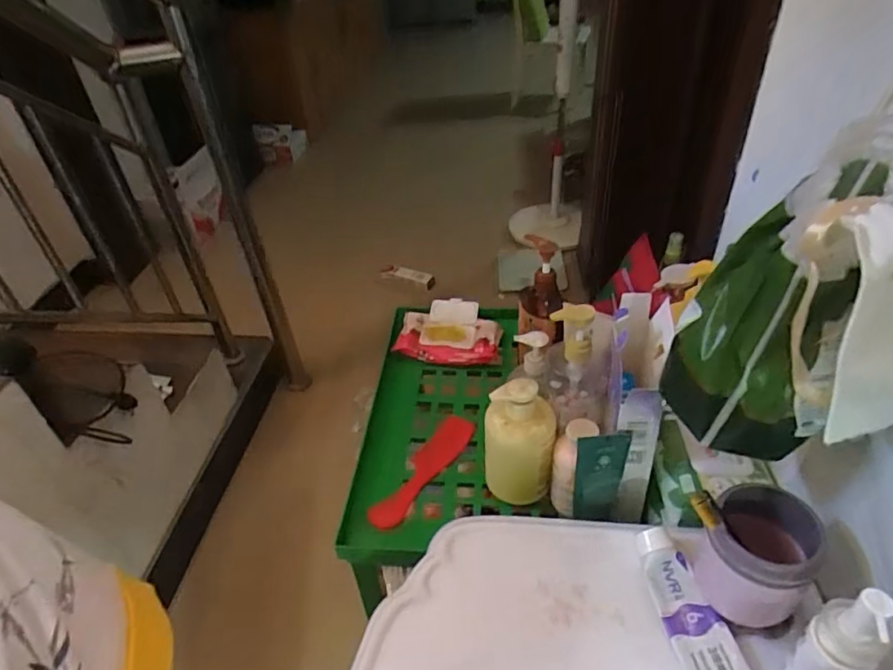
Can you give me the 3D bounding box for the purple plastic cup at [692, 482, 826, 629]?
[{"bbox_3d":[0.267,0.192,0.491,0.087,0.113,0.091,26,49,32],"label":"purple plastic cup"}]

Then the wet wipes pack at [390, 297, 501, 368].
[{"bbox_3d":[0.008,-0.004,1.017,0.178,0.037,0.151,5,40,12],"label":"wet wipes pack"}]

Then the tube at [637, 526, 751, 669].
[{"bbox_3d":[0.227,0.261,0.517,0.052,0.026,0.166,-11,40,-7],"label":"tube"}]

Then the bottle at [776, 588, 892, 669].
[{"bbox_3d":[0.275,0.238,0.410,0.034,0.167,0.038,-26,44,-24],"label":"bottle"}]

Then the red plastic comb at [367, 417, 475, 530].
[{"bbox_3d":[-0.032,0.190,0.810,0.052,0.013,0.219,21,46,28],"label":"red plastic comb"}]

